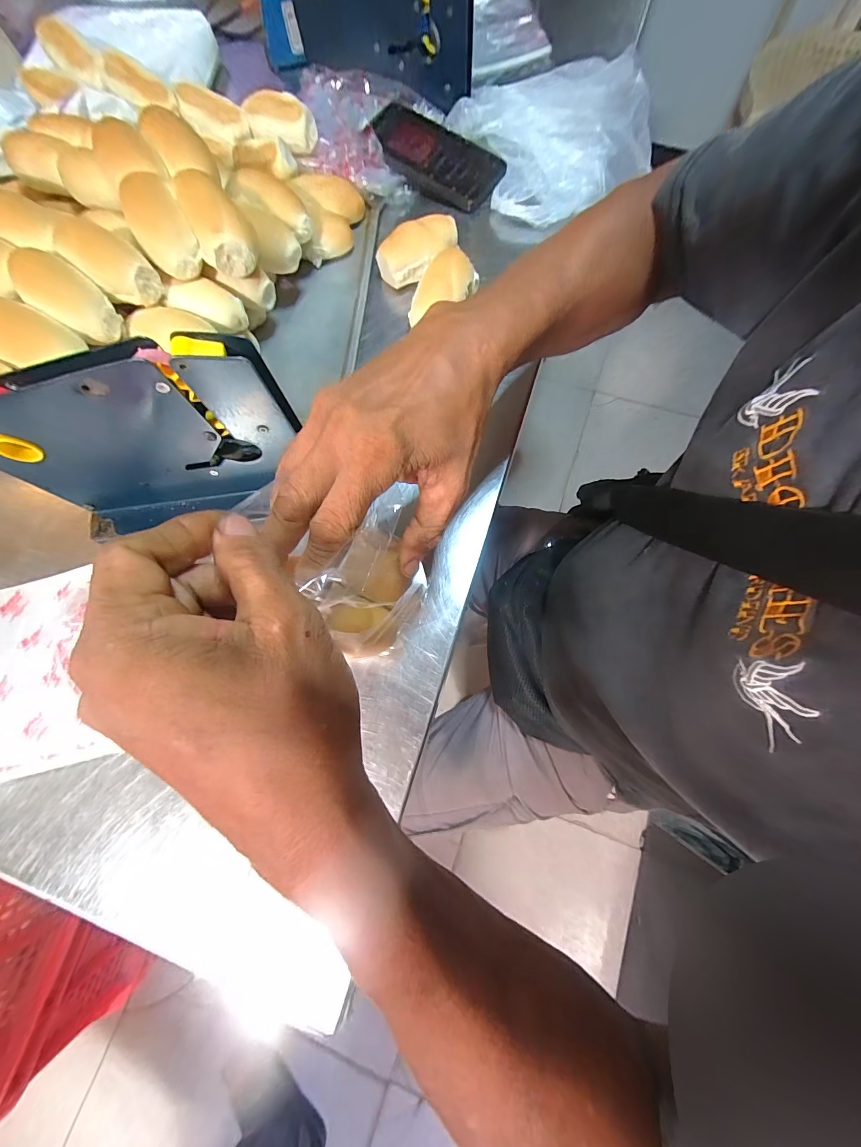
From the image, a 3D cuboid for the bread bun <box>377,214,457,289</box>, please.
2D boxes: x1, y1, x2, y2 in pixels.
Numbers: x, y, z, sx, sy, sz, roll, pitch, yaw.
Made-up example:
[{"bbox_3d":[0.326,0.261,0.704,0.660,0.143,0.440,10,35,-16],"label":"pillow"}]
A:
[{"bbox_3d":[-0.010,-0.332,0.390,0.083,0.038,0.035,-24,75,-4],"label":"bread bun"}]

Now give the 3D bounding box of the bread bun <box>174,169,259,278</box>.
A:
[{"bbox_3d":[-0.184,-0.300,0.323,0.048,0.047,0.071,-23,75,-3],"label":"bread bun"}]

